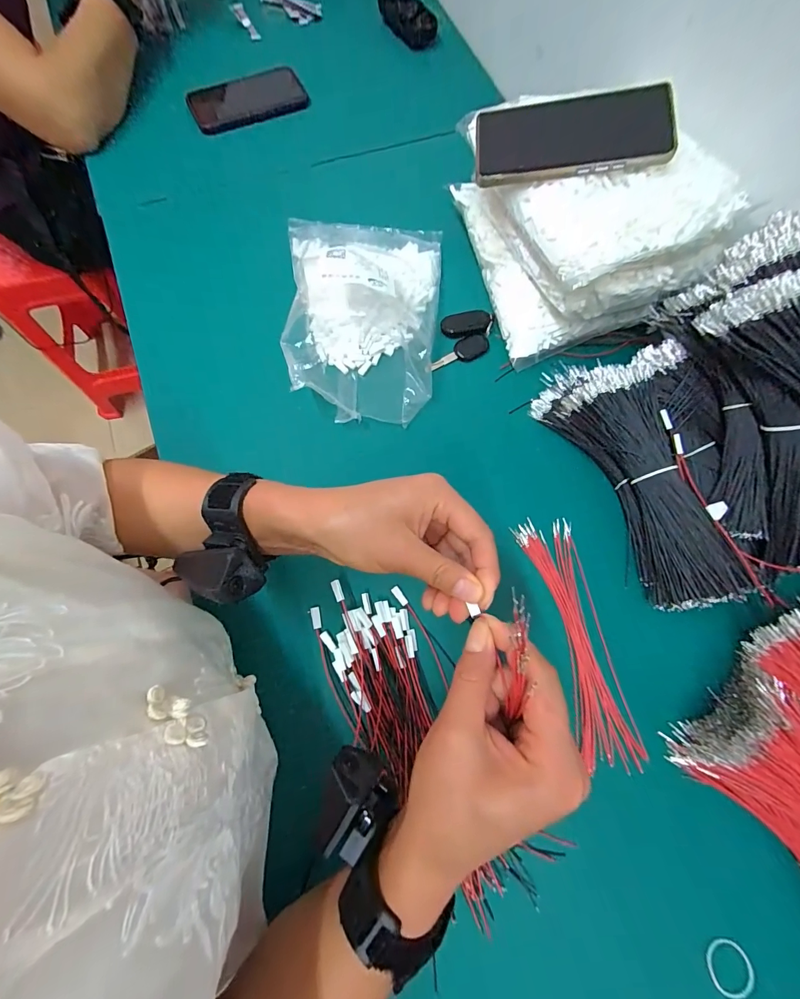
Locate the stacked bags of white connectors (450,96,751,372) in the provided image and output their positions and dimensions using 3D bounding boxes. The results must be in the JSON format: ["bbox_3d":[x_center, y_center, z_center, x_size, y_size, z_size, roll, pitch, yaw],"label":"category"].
[{"bbox_3d":[0.182,-0.299,0.410,0.180,0.132,0.234,-16,76,-6],"label":"stacked bags of white connectors"}]

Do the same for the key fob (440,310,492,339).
[{"bbox_3d":[0.077,-0.204,0.452,0.054,0.016,0.027,-2,75,-2],"label":"key fob"}]

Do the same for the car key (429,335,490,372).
[{"bbox_3d":[0.067,-0.172,0.451,0.075,0.010,0.027,-17,76,-6],"label":"car key"}]

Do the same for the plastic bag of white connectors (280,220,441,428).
[{"bbox_3d":[-0.033,-0.211,0.417,0.169,0.081,0.244,-3,75,-3],"label":"plastic bag of white connectors"}]

